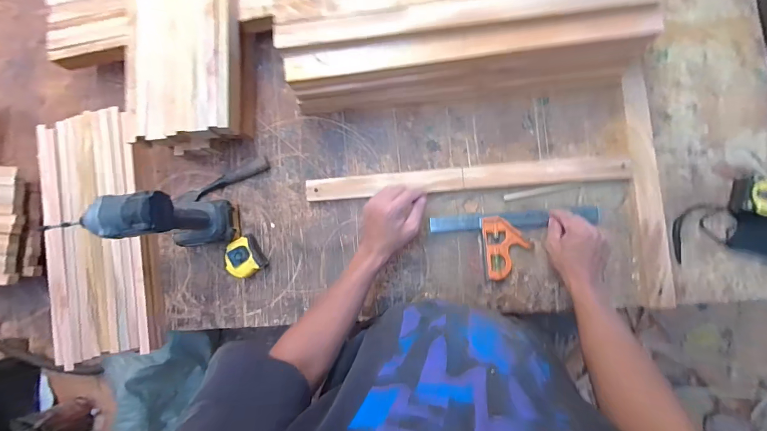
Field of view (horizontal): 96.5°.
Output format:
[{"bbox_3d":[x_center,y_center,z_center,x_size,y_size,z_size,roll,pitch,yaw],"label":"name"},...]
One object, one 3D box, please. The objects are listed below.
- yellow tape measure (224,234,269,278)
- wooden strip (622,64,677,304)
[{"bbox_3d":[-0.265,0.080,0.654,0.063,0.039,0.069,-34,83,1],"label":"yellow tape measure"},{"bbox_3d":[0.467,-0.052,0.609,0.044,0.020,0.417,-4,84,5],"label":"wooden strip"}]

